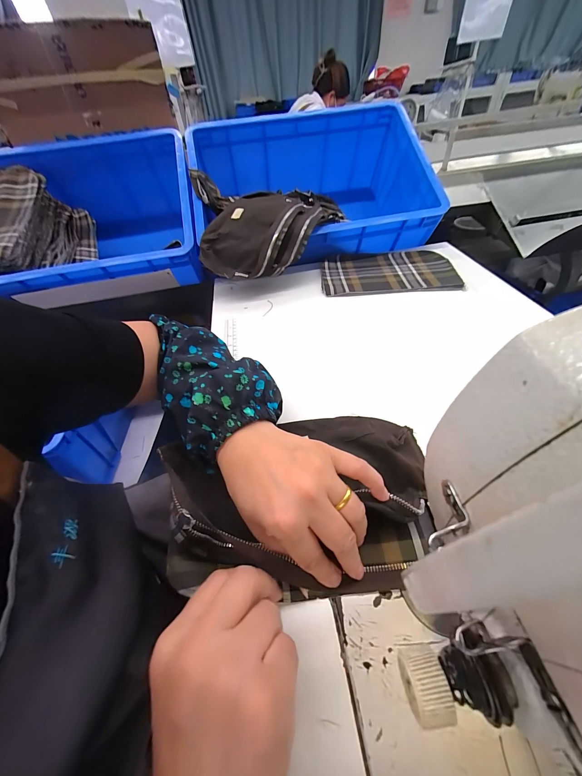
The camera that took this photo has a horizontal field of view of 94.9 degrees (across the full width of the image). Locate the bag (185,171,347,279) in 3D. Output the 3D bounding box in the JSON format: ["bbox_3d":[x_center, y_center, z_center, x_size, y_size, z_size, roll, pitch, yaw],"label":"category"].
[{"bbox_3d":[-0.031,-0.361,0.563,0.354,0.099,0.255,-21,49,-11],"label":"bag"}]

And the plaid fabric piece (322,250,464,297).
[{"bbox_3d":[0.193,-0.239,0.544,0.254,0.017,0.161,2,53,4],"label":"plaid fabric piece"}]

